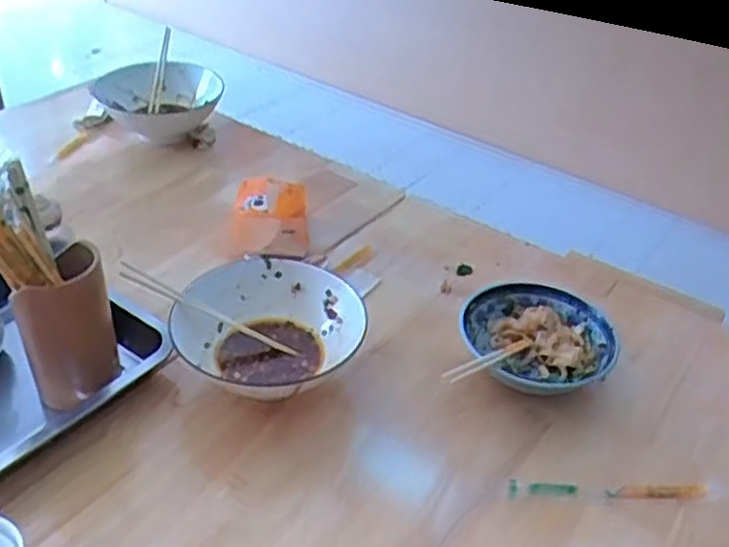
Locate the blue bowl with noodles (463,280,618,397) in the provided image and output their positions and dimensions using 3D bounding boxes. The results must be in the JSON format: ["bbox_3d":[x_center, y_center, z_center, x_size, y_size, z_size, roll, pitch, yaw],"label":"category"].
[{"bbox_3d":[0.190,0.083,0.857,0.162,0.071,0.158,1,33,0],"label":"blue bowl with noodles"}]

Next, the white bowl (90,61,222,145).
[{"bbox_3d":[-0.344,-0.293,1.282,0.197,0.095,0.197,3,37,-2],"label":"white bowl"}]

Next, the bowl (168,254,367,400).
[{"bbox_3d":[-0.101,0.074,0.816,0.178,0.087,0.182,1,33,0],"label":"bowl"}]

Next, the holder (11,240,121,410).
[{"bbox_3d":[-0.296,0.055,0.766,0.084,0.151,0.063,-11,38,-20],"label":"holder"}]

